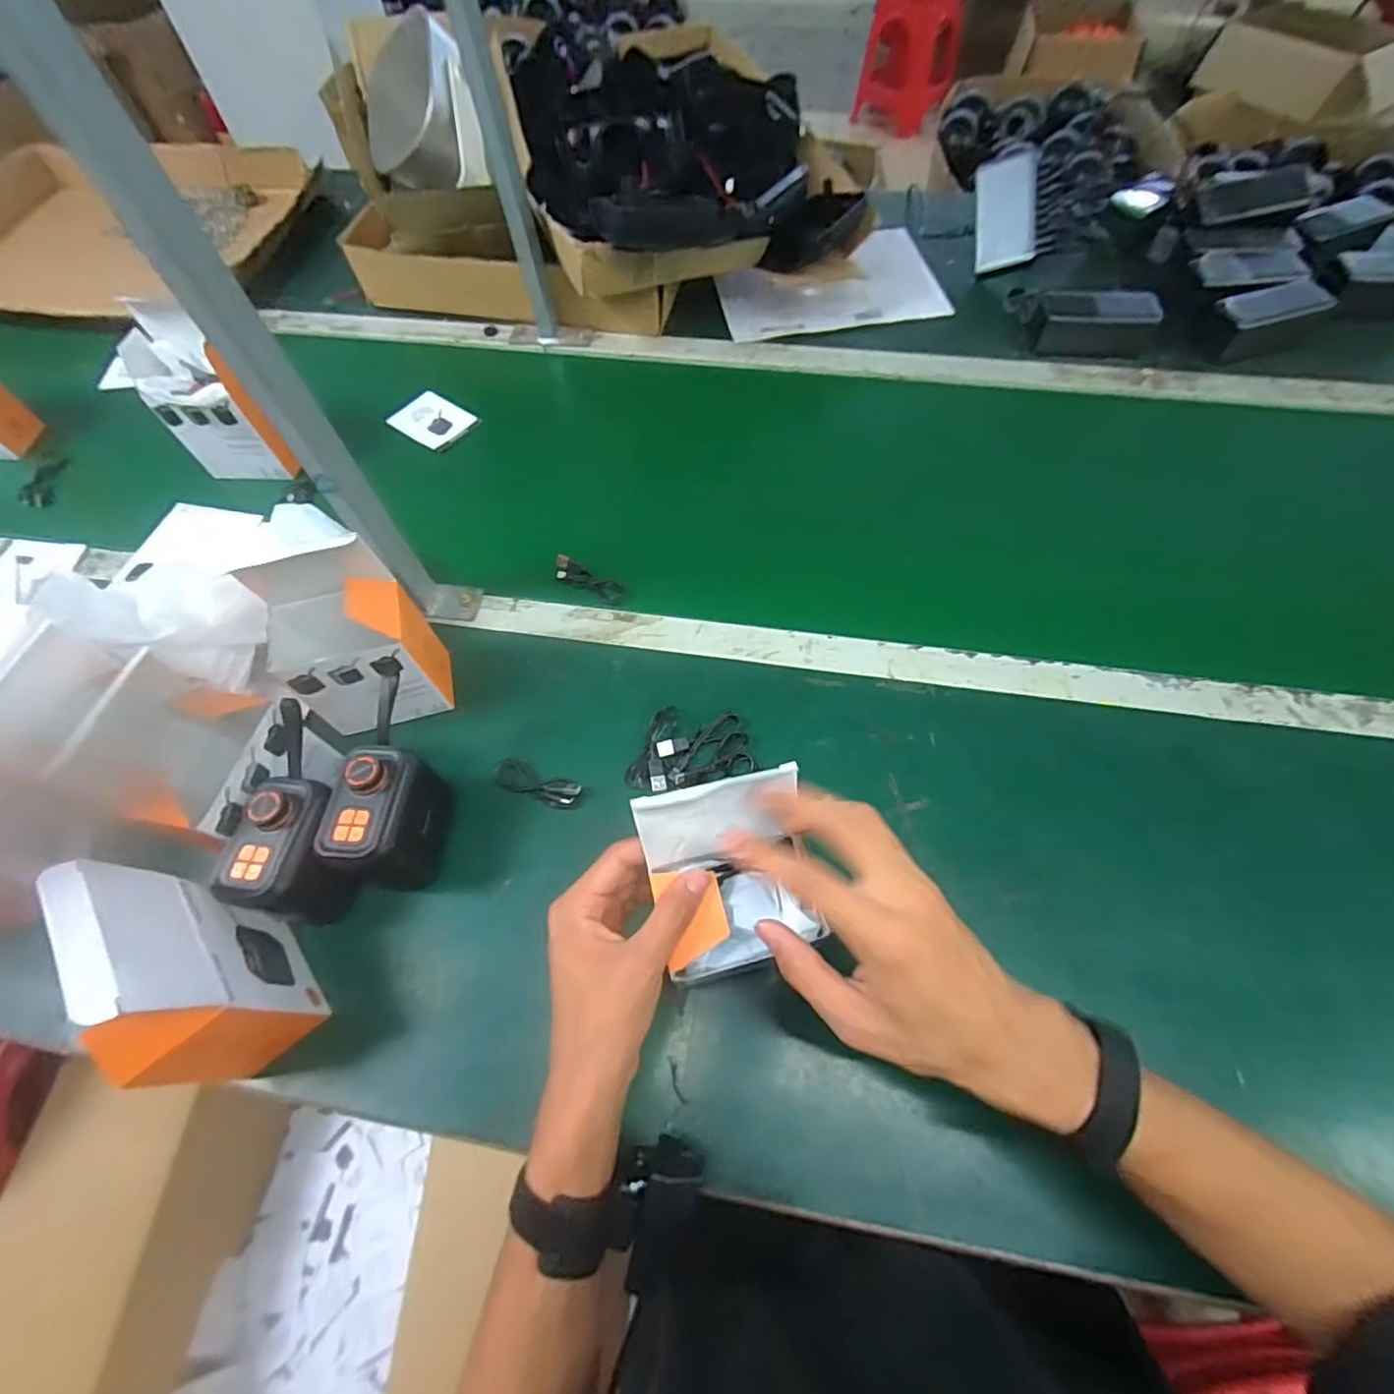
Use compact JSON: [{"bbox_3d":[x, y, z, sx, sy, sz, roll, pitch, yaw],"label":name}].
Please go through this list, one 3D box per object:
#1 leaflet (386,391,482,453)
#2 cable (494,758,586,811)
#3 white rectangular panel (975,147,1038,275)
[{"bbox_3d":[-0.325,-0.338,0.774,0.095,0.009,0.078,34,67,15],"label":"leaflet"},{"bbox_3d":[-0.133,0.072,0.525,0.084,0.010,0.026,19,63,14],"label":"cable"},{"bbox_3d":[0.401,-0.630,0.818,0.074,0.128,0.013,7,16,41],"label":"white rectangular panel"}]

